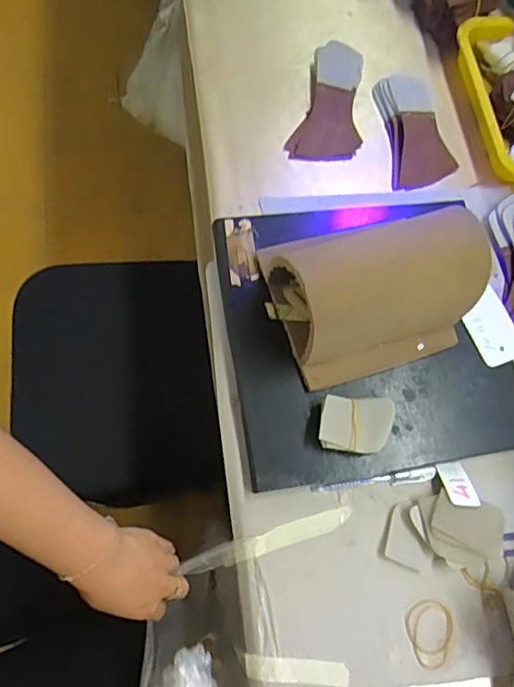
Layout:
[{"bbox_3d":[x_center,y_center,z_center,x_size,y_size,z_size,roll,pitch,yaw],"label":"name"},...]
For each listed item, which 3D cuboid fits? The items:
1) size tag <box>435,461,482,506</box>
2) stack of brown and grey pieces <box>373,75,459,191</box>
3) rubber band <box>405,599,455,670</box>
[{"bbox_3d":[0.207,0.144,0.566,0.032,0.004,0.050,-4,47,-10],"label":"size tag"},{"bbox_3d":[0.204,-0.277,0.719,0.083,0.025,0.161,-6,73,-7],"label":"stack of brown and grey pieces"},{"bbox_3d":[0.170,0.280,0.532,0.048,0.004,0.057,-16,74,-10],"label":"rubber band"}]

